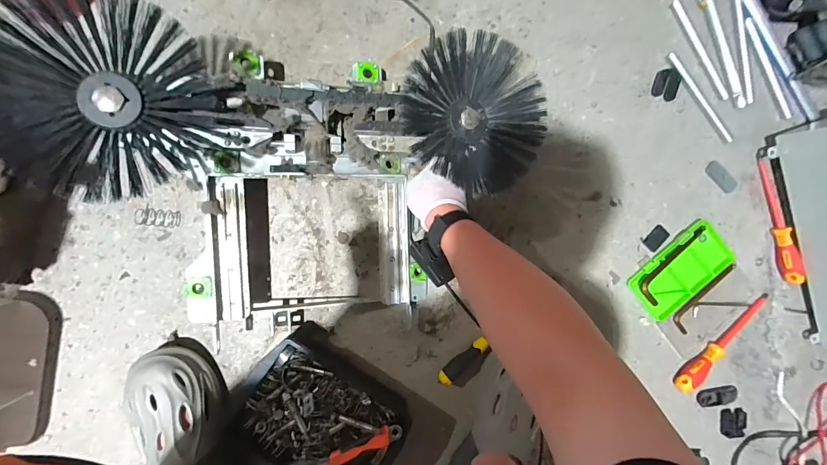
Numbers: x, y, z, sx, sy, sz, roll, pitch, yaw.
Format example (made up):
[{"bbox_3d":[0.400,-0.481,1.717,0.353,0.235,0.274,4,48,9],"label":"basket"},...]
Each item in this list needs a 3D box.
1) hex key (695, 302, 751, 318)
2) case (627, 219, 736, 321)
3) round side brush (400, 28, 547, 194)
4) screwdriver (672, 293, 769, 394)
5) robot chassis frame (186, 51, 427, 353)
[{"bbox_3d":[0.594,0.148,0.705,0.119,0.010,0.028,-1,92,-6],"label":"hex key"},{"bbox_3d":[0.501,0.070,0.675,0.194,0.027,0.114,-35,95,-4],"label":"case"},{"bbox_3d":[0.091,-0.171,0.529,0.208,0.066,0.199,0,93,-7],"label":"round side brush"},{"bbox_3d":[0.590,0.212,0.688,0.244,0.029,0.036,-43,96,-3],"label":"screwdriver"},{"bbox_3d":[-0.141,-0.050,0.546,0.333,0.138,0.394,2,92,-6],"label":"robot chassis frame"}]

